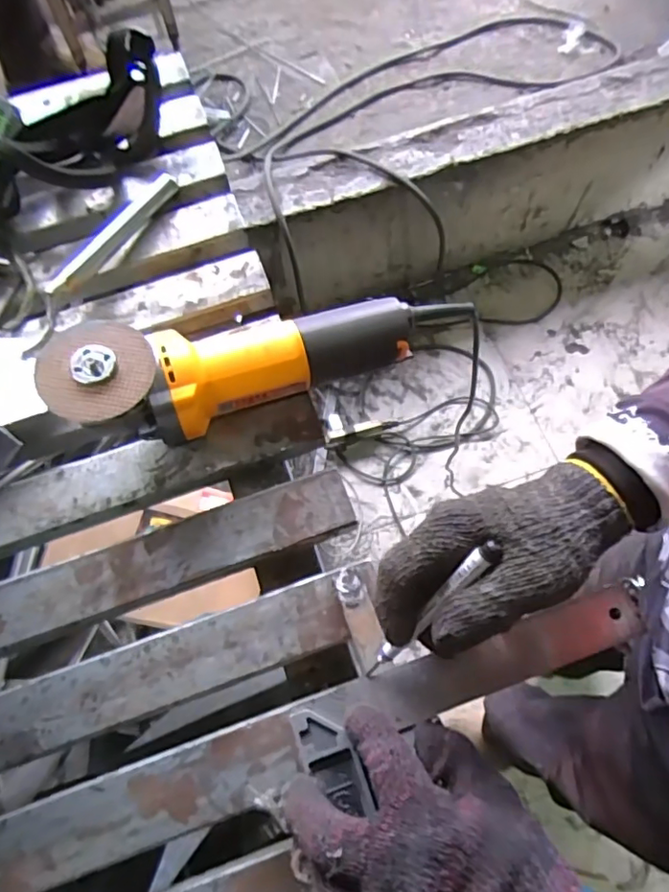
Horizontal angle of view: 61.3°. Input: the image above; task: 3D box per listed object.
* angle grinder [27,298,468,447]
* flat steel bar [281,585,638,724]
[{"bbox_3d":[-0.045,-0.065,0.448,0.334,0.077,0.072,-13,66,-18],"label":"angle grinder"},{"bbox_3d":[0.092,0.143,0.369,0.225,0.009,0.038,-17,67,-3],"label":"flat steel bar"}]

